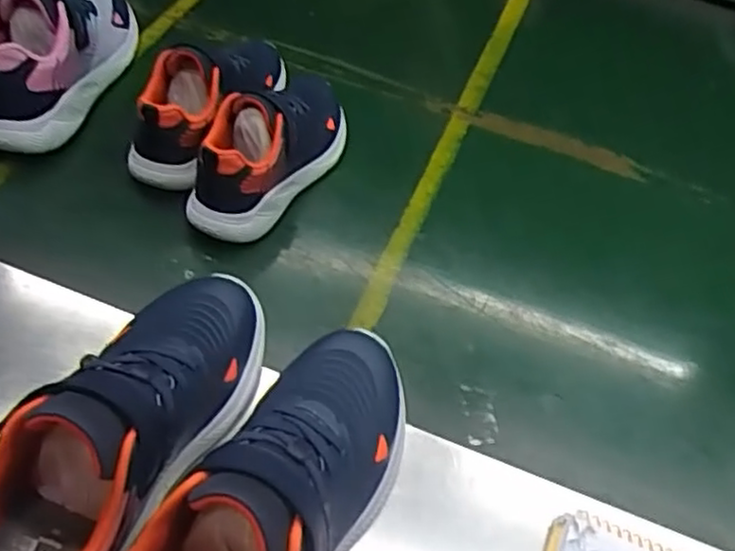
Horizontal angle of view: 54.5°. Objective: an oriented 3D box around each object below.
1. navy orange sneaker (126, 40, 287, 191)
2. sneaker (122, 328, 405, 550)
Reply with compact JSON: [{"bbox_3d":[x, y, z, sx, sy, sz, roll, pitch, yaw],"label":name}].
[{"bbox_3d":[-0.142,-0.166,0.662,0.077,0.094,0.207,28,57,15],"label":"navy orange sneaker"},{"bbox_3d":[-0.052,0.126,0.394,0.086,0.090,0.263,28,57,15],"label":"sneaker"}]

